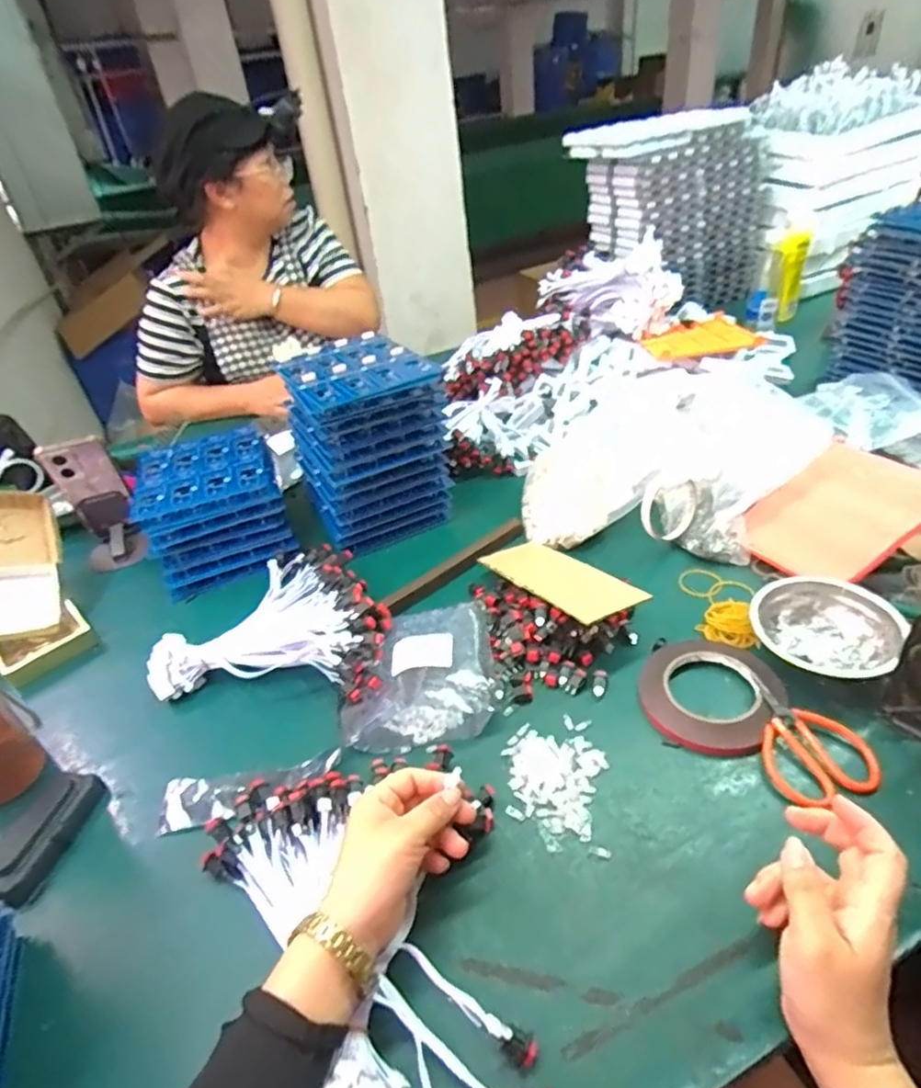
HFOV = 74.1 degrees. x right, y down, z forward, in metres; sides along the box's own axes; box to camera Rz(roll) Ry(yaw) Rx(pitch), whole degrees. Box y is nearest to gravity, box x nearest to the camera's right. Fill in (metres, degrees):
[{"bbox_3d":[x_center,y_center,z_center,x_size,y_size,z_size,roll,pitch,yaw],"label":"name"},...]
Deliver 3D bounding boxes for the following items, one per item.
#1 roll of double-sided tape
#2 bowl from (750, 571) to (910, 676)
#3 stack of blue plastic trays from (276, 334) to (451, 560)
[{"bbox_3d":[0.229,0.132,0.560,0.115,0.015,0.128,27,48,37],"label":"roll of double-sided tape"},{"bbox_3d":[0.357,0.076,0.592,0.099,0.033,0.119,-28,41,-26],"label":"bowl"},{"bbox_3d":[-0.125,-0.139,0.835,0.170,0.215,0.174,-19,38,-15],"label":"stack of blue plastic trays"}]

